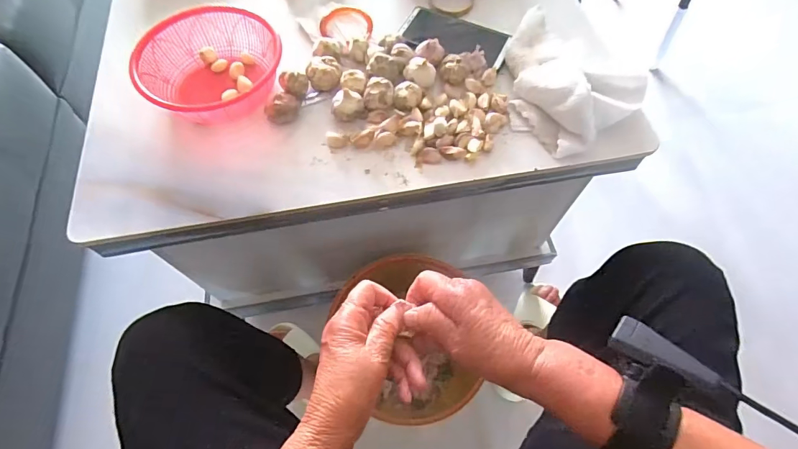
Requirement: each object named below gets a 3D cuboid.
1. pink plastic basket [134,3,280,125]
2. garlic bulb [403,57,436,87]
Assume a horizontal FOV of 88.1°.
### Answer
[{"bbox_3d":[-0.240,-0.202,0.528,0.165,0.060,0.142,-32,68,-15],"label":"pink plastic basket"},{"bbox_3d":[0.027,-0.199,0.524,0.039,0.028,0.034,7,64,3],"label":"garlic bulb"}]

